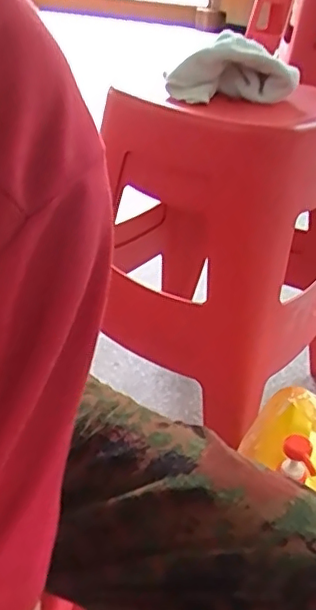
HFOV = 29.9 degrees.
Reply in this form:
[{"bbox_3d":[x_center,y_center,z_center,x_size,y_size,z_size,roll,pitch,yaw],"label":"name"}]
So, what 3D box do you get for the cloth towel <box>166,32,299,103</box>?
[{"bbox_3d":[0.103,-0.315,0.794,0.164,0.068,0.105,10,33,7],"label":"cloth towel"}]

